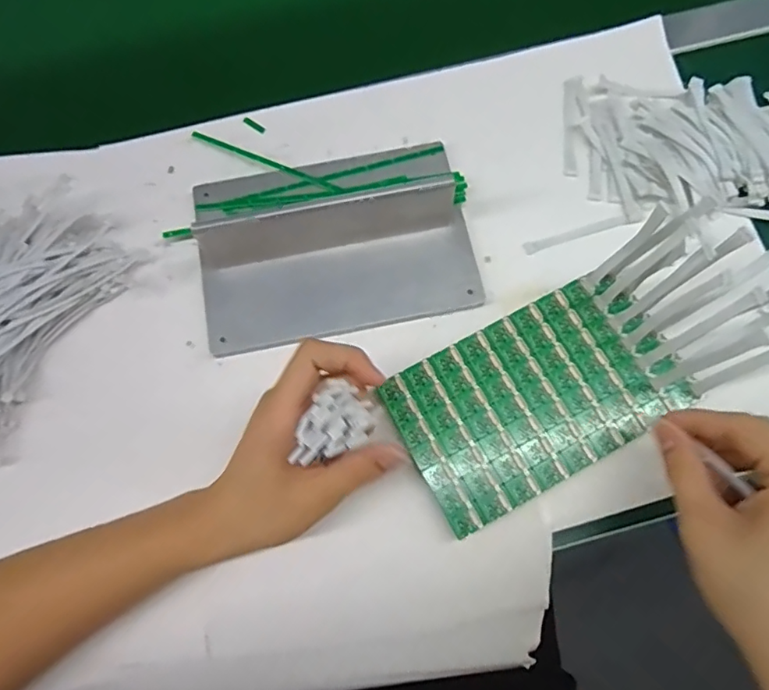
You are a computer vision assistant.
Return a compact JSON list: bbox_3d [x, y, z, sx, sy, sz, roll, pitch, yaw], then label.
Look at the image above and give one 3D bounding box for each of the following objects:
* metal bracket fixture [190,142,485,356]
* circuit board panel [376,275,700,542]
[{"bbox_3d":[-0.039,-0.085,0.377,0.195,0.049,0.137,-11,73,-2],"label":"metal bracket fixture"},{"bbox_3d":[0.099,0.033,0.356,0.178,0.006,0.109,-28,76,-8],"label":"circuit board panel"}]

